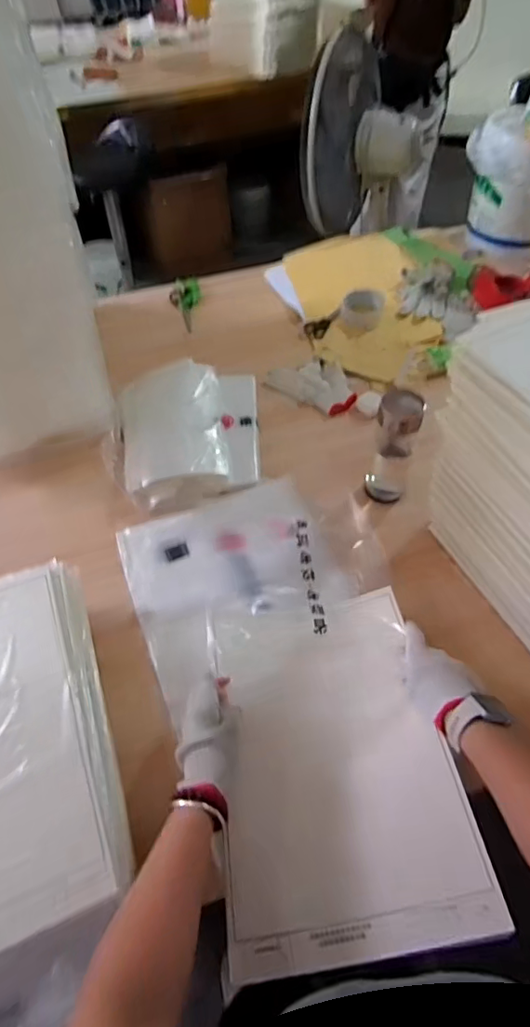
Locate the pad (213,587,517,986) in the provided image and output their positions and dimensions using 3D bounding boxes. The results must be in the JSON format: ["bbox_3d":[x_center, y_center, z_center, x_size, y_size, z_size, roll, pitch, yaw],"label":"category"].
[{"bbox_3d":[0.066,0.245,0.594,0.249,0.057,0.371,-14,52,5],"label":"pad"}]

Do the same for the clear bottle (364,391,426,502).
[{"bbox_3d":[0.194,-0.101,0.799,0.063,0.183,0.066,11,54,9],"label":"clear bottle"}]

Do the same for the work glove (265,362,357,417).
[{"bbox_3d":[0.097,-0.254,1.013,0.178,0.020,0.111,34,60,24],"label":"work glove"}]

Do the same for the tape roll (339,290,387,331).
[{"bbox_3d":[0.204,-0.424,1.107,0.086,0.051,0.083,0,53,1],"label":"tape roll"}]

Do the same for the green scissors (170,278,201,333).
[{"bbox_3d":[-0.189,-0.497,1.243,0.068,0.022,0.186,-4,53,-2],"label":"green scissors"}]

